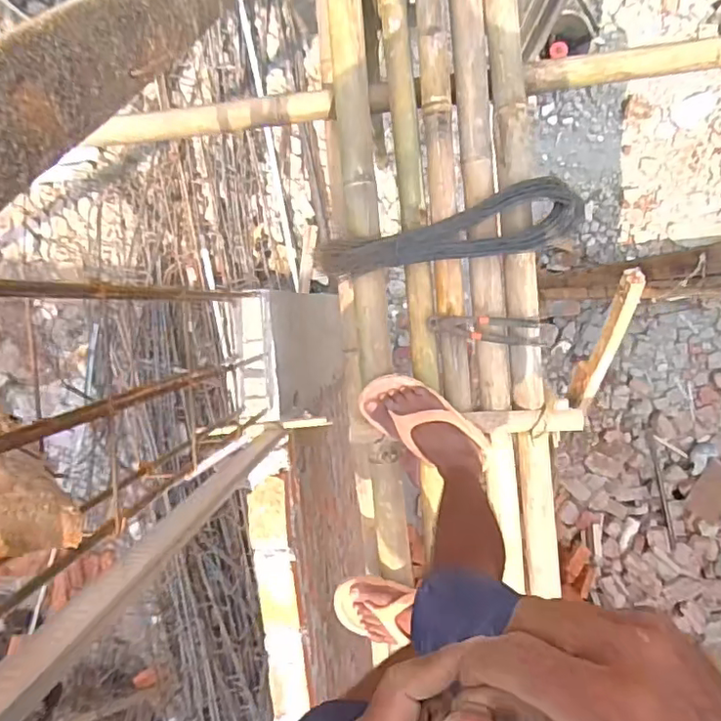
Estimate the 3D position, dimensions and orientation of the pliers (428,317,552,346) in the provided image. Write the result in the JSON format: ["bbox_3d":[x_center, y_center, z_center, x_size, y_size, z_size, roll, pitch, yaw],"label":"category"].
[{"bbox_3d":[0.229,-0.054,1.027,0.208,0.018,0.048,2,96,5],"label":"pliers"}]

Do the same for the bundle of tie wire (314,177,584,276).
[{"bbox_3d":[0.143,-0.215,0.991,0.445,0.048,0.107,-12,95,6],"label":"bundle of tie wire"}]

